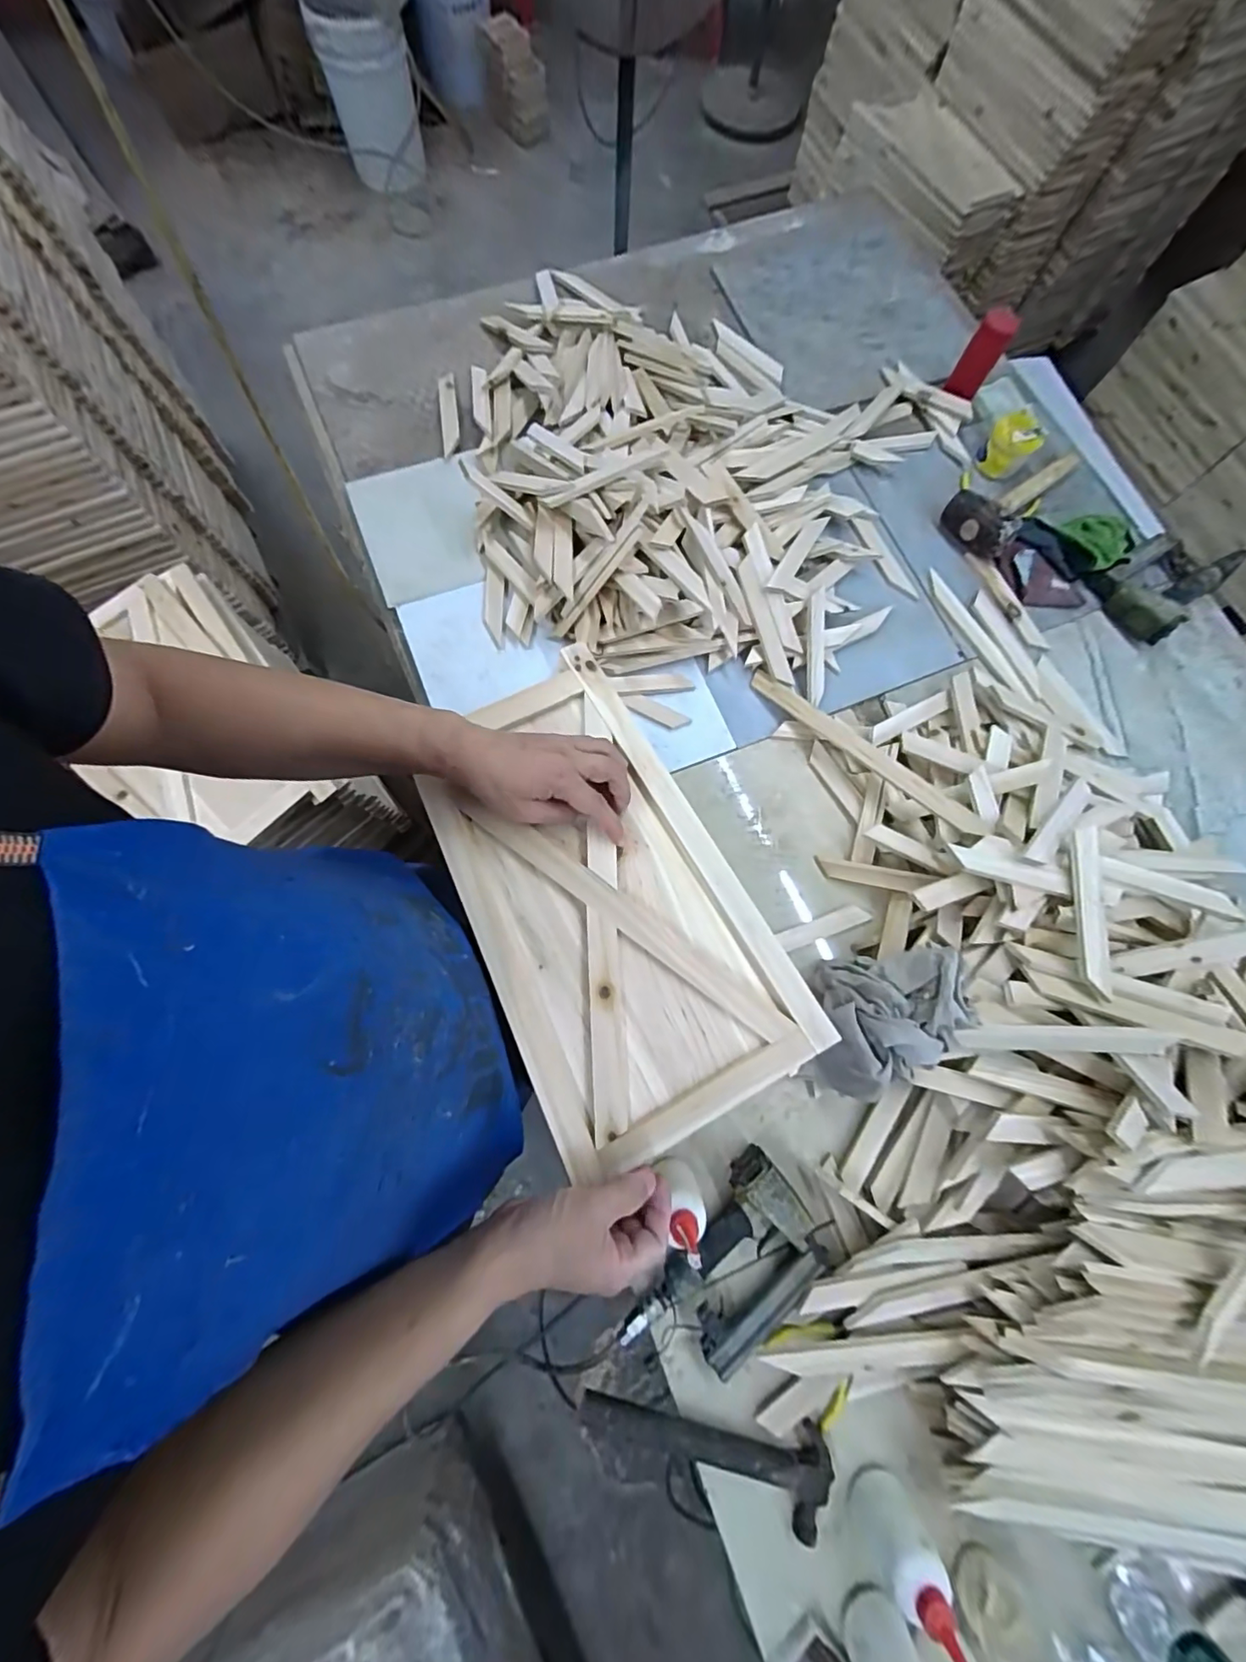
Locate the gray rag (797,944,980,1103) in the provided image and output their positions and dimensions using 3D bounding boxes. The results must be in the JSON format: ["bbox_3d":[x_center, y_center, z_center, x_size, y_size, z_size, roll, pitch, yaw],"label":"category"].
[{"bbox_3d":[0.313,0.227,0.633,0.146,0.119,0.189,10,76,0],"label":"gray rag"}]

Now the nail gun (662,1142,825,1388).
[{"bbox_3d":[0.136,0.484,0.604,0.184,0.046,0.135,-41,81,-11],"label":"nail gun"}]

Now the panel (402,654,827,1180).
[{"bbox_3d":[-0.025,0.058,0.489,0.241,0.027,0.425,-29,78,-7],"label":"panel"}]

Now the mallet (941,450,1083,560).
[{"bbox_3d":[0.639,-0.559,0.869,0.114,0.053,0.252,44,79,8],"label":"mallet"}]

